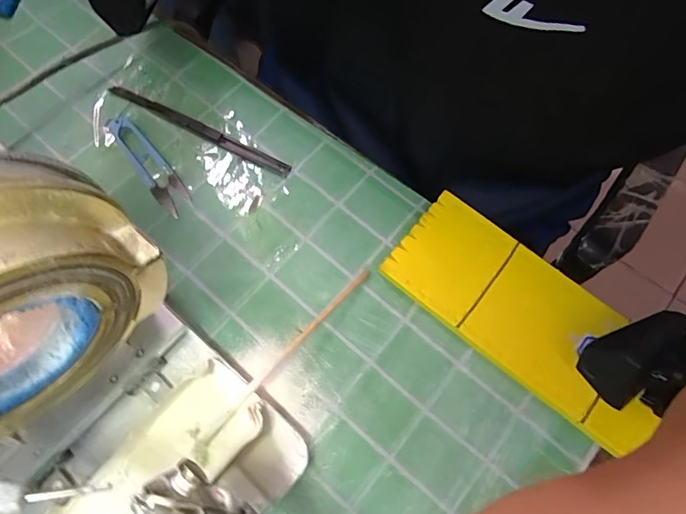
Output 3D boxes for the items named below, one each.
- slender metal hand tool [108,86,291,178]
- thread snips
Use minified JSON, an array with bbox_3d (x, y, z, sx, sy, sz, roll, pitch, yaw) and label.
[{"bbox_3d":[-0.119,-0.106,0.361,0.166,0.007,0.013,26,70,8],"label":"slender metal hand tool"},{"bbox_3d":[-0.160,-0.079,0.349,0.024,0.010,0.106,-38,75,-15],"label":"thread snips"}]

